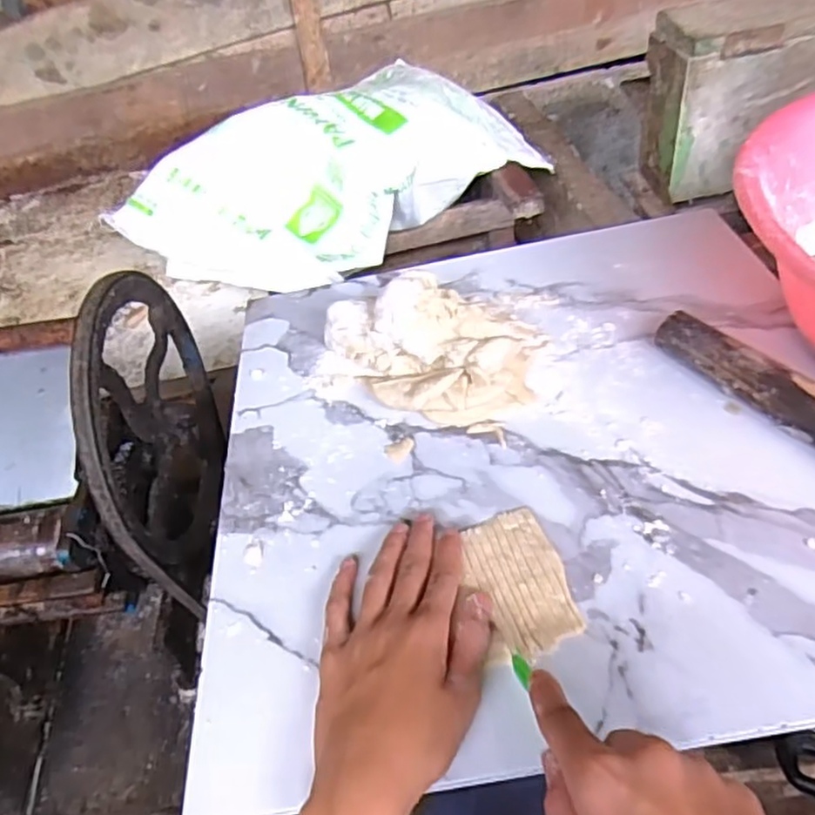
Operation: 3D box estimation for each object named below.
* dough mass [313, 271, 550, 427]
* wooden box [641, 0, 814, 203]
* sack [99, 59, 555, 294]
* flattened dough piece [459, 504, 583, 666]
[{"bbox_3d":[0.011,-0.050,0.555,0.186,0.072,0.111,3,46,11],"label":"dough mass"},{"bbox_3d":[0.535,-0.470,0.979,0.340,0.227,0.145,-12,45,-5],"label":"wooden box"},{"bbox_3d":[-0.122,-0.401,1.142,0.656,0.189,0.358,-34,51,-24],"label":"sack"},{"bbox_3d":[0.069,0.108,0.422,0.059,0.009,0.098,-13,45,-6],"label":"flattened dough piece"}]

